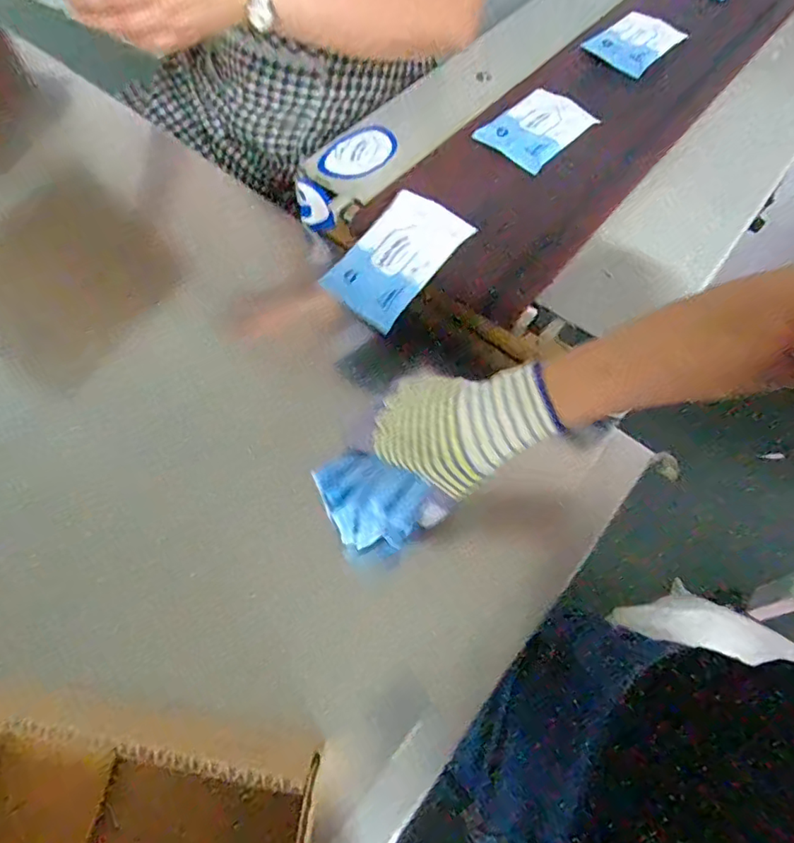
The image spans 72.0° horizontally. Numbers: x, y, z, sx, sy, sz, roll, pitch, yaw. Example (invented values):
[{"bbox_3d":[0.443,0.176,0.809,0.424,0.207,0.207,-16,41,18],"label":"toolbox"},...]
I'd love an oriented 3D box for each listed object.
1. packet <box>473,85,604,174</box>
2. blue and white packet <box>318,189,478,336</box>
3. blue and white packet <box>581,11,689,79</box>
[{"bbox_3d":[0.165,-0.344,0.637,0.088,0.010,0.148,40,68,17],"label":"packet"},{"bbox_3d":[0.000,-0.158,0.517,0.081,0.014,0.134,37,81,14],"label":"blue and white packet"},{"bbox_3d":[0.337,-0.539,0.765,0.093,0.022,0.160,38,67,16],"label":"blue and white packet"}]

